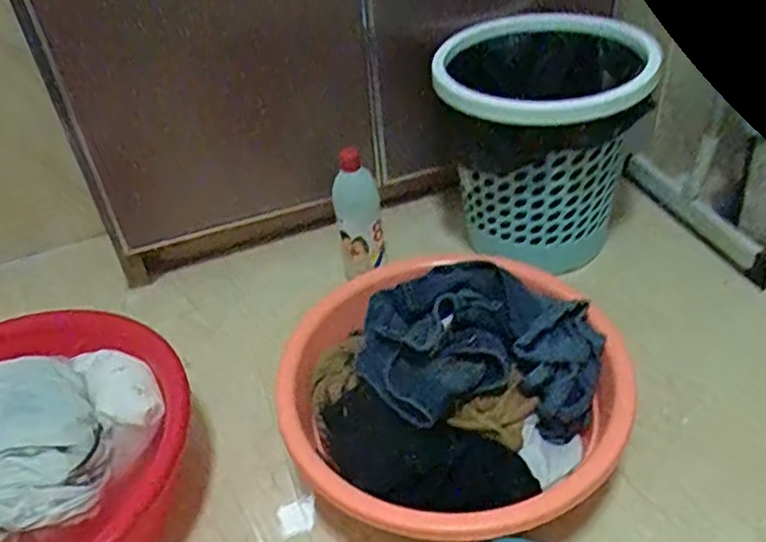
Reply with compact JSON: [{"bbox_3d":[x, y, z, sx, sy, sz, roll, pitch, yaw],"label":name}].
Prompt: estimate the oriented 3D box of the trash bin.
[{"bbox_3d":[0.210,-0.166,0.932,0.260,0.256,0.252,0,41,7],"label":"trash bin"}]

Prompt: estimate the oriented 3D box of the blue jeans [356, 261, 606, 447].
[{"bbox_3d":[0.101,0.083,0.711,0.233,0.107,0.172,0,41,7],"label":"blue jeans"}]

